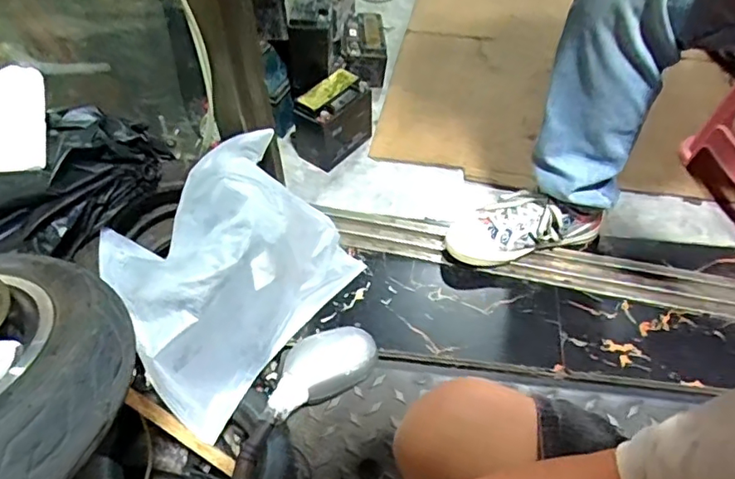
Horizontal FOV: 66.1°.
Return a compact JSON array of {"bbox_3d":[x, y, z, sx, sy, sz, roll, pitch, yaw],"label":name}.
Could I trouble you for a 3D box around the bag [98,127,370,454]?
[{"bbox_3d":[-0.206,0.045,0.800,0.247,0.212,0.358,26,56,22],"label":"bag"}]

